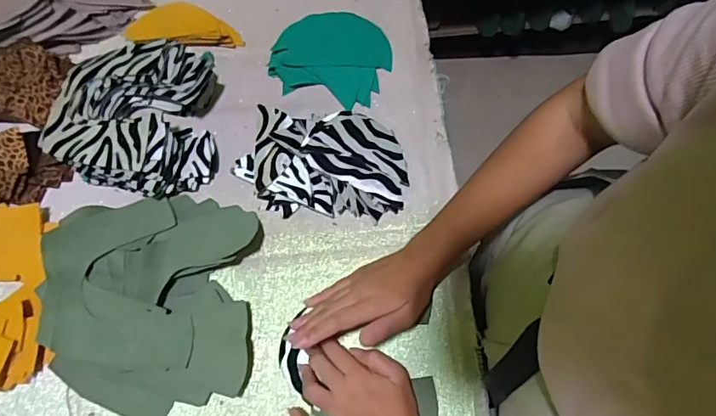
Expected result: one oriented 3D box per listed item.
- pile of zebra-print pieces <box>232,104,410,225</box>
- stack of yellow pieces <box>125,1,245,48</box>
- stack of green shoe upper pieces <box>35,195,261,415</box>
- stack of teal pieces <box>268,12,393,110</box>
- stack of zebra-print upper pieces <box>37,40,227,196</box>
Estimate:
[{"bbox_3d":[-0.041,-0.054,0.528,0.192,0.037,0.121,6,72,2],"label":"pile of zebra-print pieces"},{"bbox_3d":[-0.216,-0.228,0.589,0.131,0.029,0.064,-3,72,-1],"label":"stack of yellow pieces"},{"bbox_3d":[-0.209,0.091,0.477,0.194,0.047,0.214,0,72,0],"label":"stack of green shoe upper pieces"},{"bbox_3d":[-0.031,-0.192,0.583,0.139,0.020,0.115,11,72,4],"label":"stack of teal pieces"},{"bbox_3d":[-0.252,-0.108,0.533,0.178,0.057,0.188,0,72,0],"label":"stack of zebra-print upper pieces"}]

